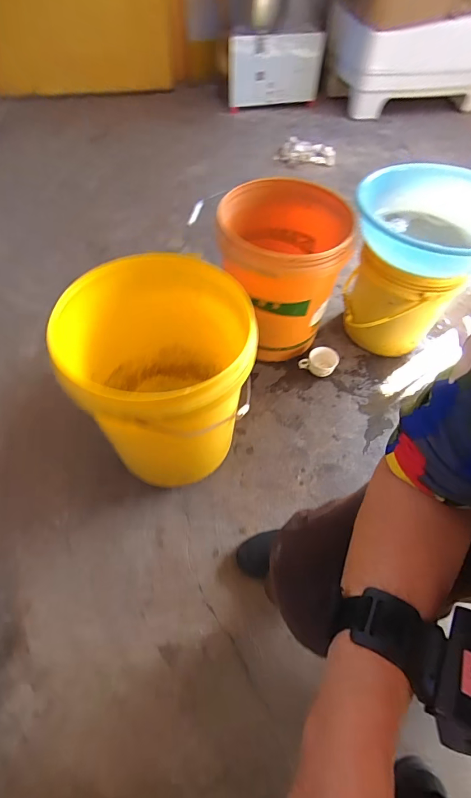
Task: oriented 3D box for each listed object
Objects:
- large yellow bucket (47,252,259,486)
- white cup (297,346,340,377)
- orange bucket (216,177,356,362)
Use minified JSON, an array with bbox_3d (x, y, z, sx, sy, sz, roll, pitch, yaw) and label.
[{"bbox_3d":[-0.127,-0.022,0.730,0.290,0.377,0.294,2,56,-2],"label":"large yellow bucket"},{"bbox_3d":[0.219,-0.098,0.990,0.095,0.044,0.072,17,57,8],"label":"white cup"},{"bbox_3d":[0.114,-0.298,0.946,0.297,0.343,0.297,1,55,-1],"label":"orange bucket"}]

